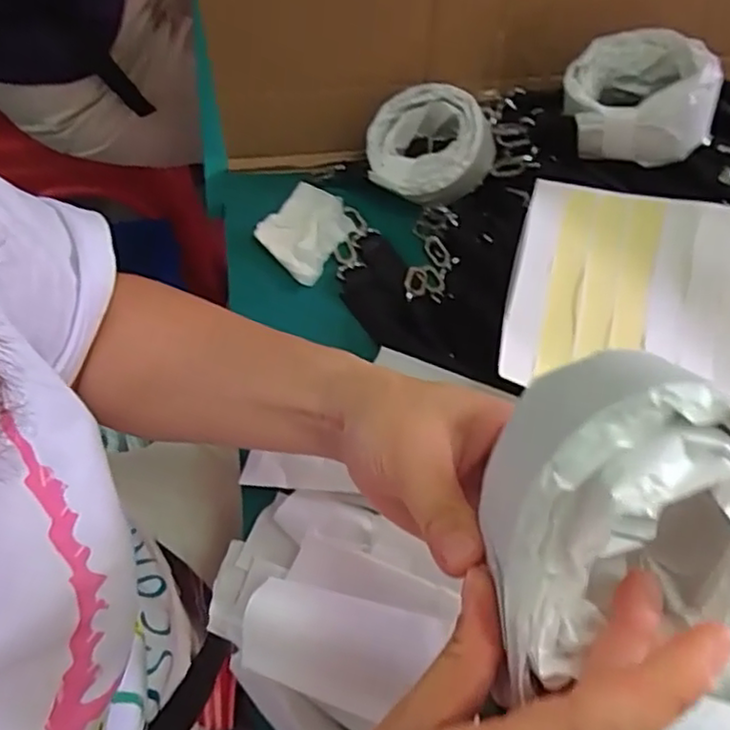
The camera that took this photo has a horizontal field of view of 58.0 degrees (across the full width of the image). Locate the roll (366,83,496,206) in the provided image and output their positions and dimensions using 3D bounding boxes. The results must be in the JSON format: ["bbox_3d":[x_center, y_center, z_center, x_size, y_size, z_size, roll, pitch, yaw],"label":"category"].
[{"bbox_3d":[0.054,-0.175,0.535,0.091,0.061,0.087,28,97,24],"label":"roll"}]

